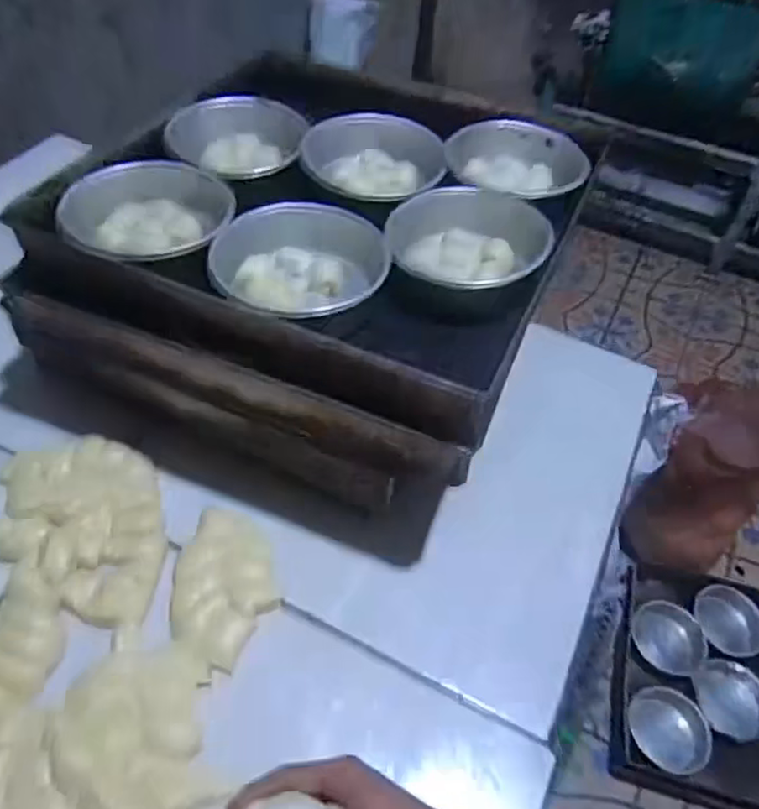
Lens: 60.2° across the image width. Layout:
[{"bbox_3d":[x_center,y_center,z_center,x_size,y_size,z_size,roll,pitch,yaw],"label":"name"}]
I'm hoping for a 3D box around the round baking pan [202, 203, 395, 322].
[{"bbox_3d":[-0.074,-0.124,0.604,0.152,0.045,0.152,-28,57,-24],"label":"round baking pan"}]

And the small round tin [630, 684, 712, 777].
[{"bbox_3d":[0.603,0.674,1.361,0.144,0.039,0.168,-35,60,-28],"label":"small round tin"}]

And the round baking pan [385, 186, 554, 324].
[{"bbox_3d":[0.087,-0.138,0.618,0.152,0.050,0.155,2,50,-3],"label":"round baking pan"}]

